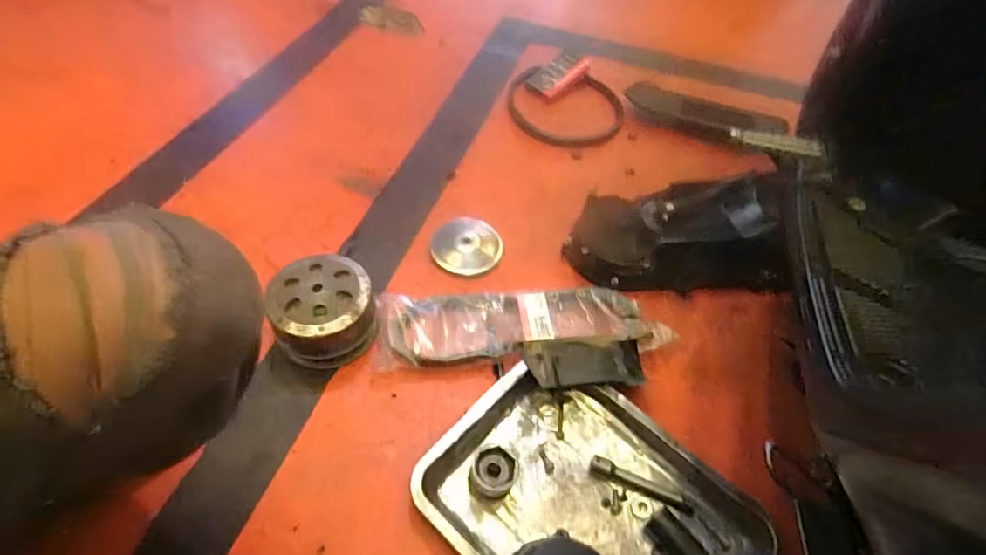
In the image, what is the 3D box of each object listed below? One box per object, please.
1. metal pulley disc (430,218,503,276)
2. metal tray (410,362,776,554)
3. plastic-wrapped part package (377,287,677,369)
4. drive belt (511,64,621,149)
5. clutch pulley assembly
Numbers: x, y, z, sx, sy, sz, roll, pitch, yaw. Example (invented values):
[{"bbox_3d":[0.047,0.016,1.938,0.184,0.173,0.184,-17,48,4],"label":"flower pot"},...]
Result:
[{"bbox_3d":[-0.041,-0.055,0.793,0.108,0.017,0.108,2,51,-3],"label":"metal pulley disc"},{"bbox_3d":[0.109,0.252,0.550,0.338,0.043,0.256,37,57,23],"label":"metal tray"},{"bbox_3d":[0.042,0.068,0.692,0.396,0.043,0.126,-3,52,-8],"label":"plastic-wrapped part package"},{"bbox_3d":[0.154,-0.361,1.050,0.241,0.019,0.254,4,51,-2],"label":"drive belt"},{"bbox_3d":[-0.221,0.045,0.657,0.123,0.086,0.125,2,51,-3],"label":"clutch pulley assembly"}]

